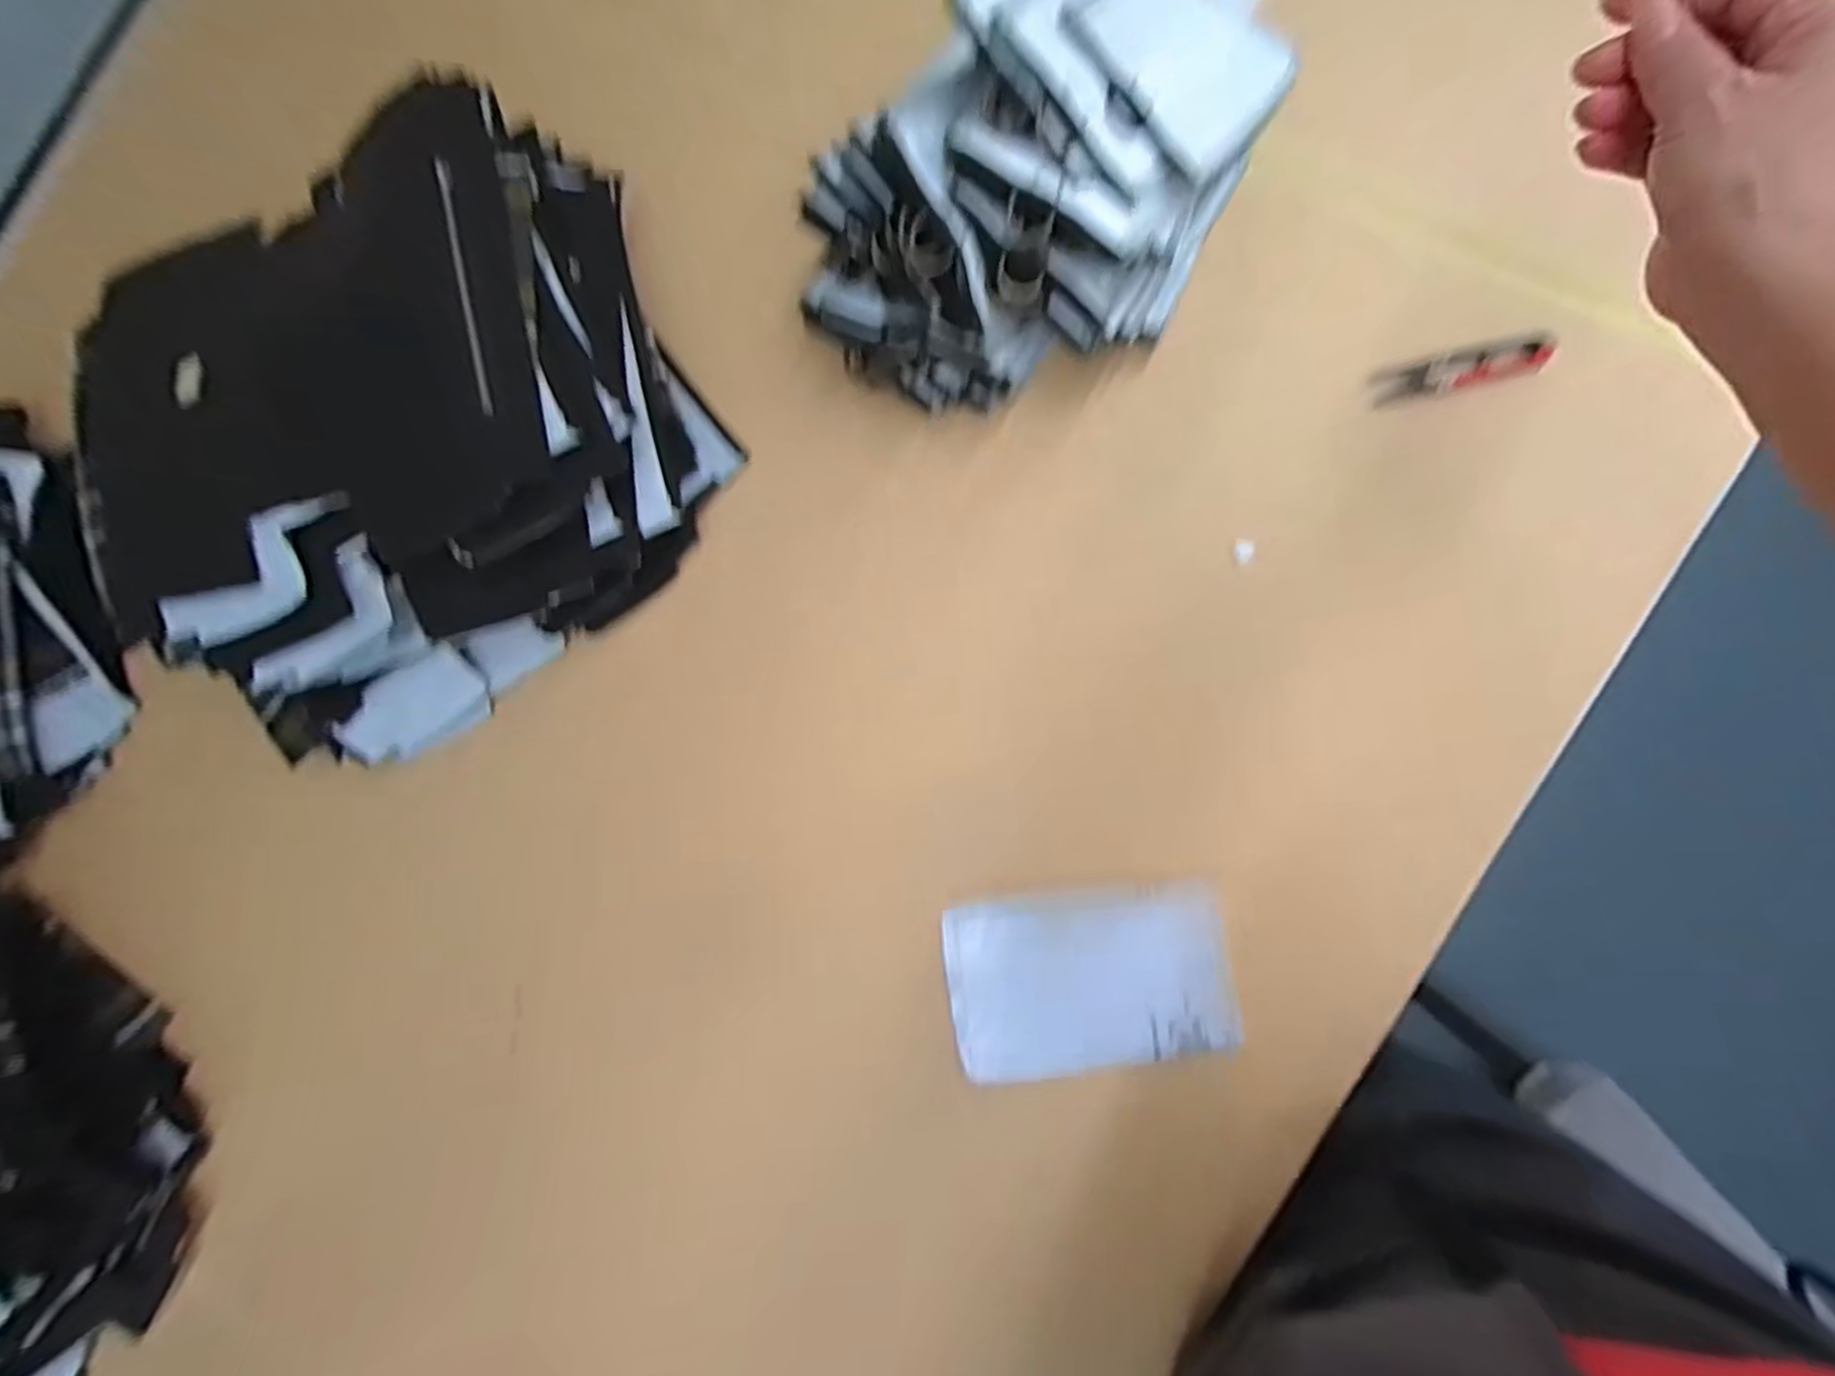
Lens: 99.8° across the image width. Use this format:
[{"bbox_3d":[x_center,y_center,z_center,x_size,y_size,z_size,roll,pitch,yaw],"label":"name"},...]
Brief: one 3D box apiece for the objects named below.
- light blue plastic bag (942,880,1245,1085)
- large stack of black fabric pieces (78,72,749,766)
[{"bbox_3d":[0.111,0.192,0.501,0.178,0.017,0.107,-9,85,8],"label":"light blue plastic bag"},{"bbox_3d":[-0.351,-0.173,0.521,0.413,0.142,0.337,-37,82,5],"label":"large stack of black fabric pieces"}]

